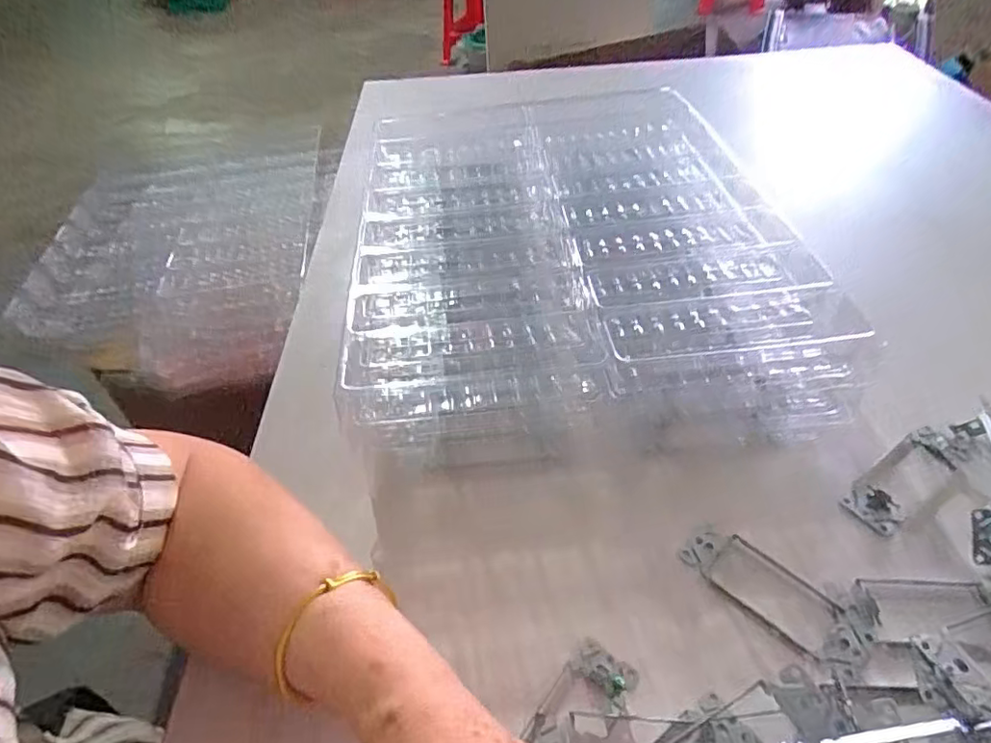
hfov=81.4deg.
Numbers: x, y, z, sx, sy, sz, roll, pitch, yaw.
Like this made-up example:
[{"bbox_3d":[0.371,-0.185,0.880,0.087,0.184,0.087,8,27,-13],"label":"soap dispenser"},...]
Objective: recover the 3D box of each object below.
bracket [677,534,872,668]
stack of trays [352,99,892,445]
[{"bbox_3d":[0.164,0.130,0.341,0.039,0.004,0.103,-35,52,-27],"label":"bracket"},{"bbox_3d":[0.067,-0.124,0.513,0.354,0.062,0.417,-5,51,0],"label":"stack of trays"}]

